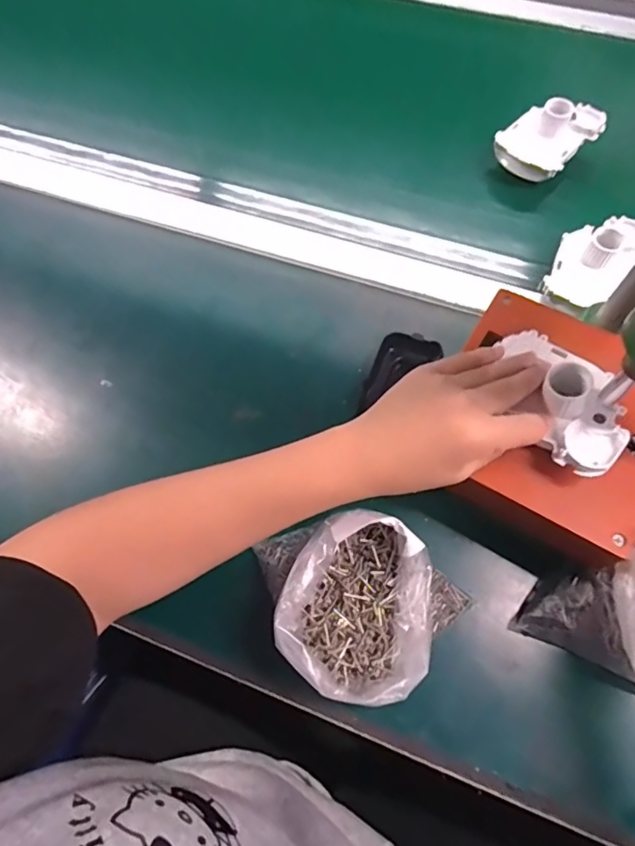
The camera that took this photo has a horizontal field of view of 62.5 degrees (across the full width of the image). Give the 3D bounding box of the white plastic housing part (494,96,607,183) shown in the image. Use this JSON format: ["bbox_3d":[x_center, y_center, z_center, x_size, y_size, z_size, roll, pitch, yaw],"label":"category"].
[{"bbox_3d":[0.231,-0.287,0.520,0.093,0.045,0.069,-41,71,-14],"label":"white plastic housing part"}]

